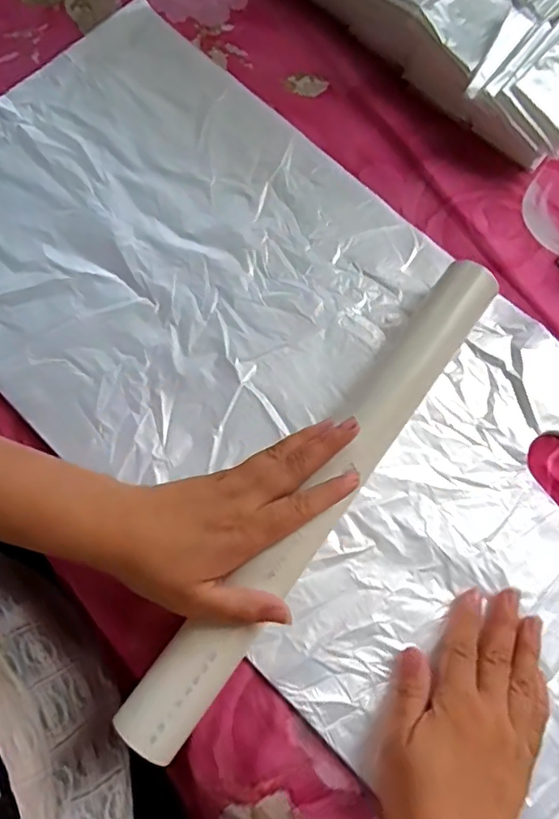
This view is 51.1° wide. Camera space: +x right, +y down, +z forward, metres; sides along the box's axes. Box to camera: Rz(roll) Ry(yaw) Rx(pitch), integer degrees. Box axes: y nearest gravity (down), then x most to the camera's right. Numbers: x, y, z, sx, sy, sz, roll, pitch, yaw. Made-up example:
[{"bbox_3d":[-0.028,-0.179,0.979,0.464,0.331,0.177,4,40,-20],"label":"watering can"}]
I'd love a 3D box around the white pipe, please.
[{"bbox_3d":[0.032,0.047,0.368,0.039,0.039,0.359,35,73,10],"label":"white pipe"}]

